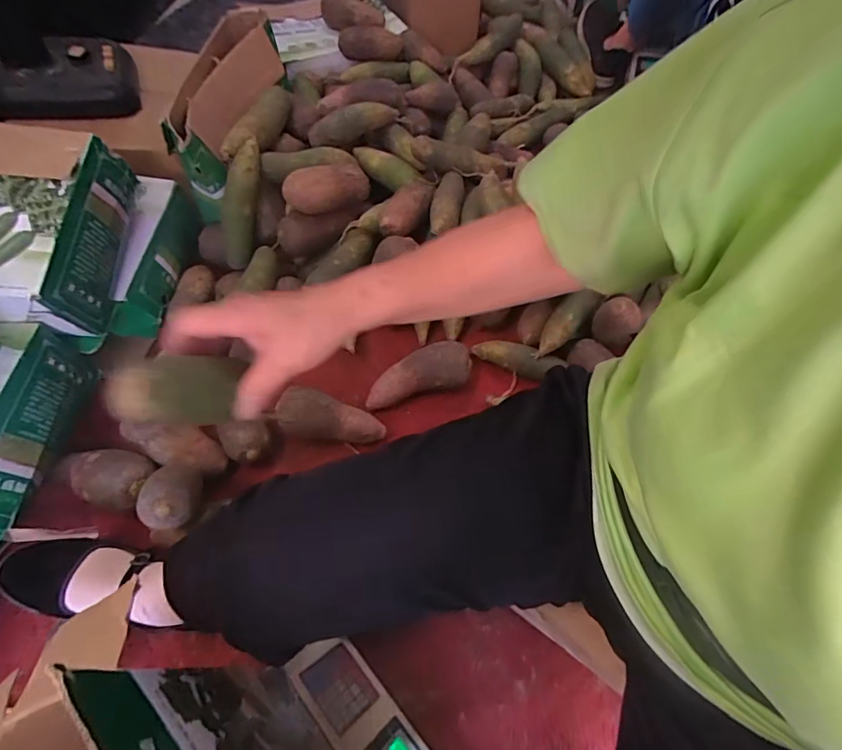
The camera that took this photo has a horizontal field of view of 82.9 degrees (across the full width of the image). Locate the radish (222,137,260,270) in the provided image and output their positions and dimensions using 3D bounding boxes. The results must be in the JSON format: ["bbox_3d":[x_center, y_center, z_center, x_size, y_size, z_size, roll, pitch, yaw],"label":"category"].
[{"bbox_3d":[-0.317,-0.300,0.835,0.051,0.041,0.221,13,102,5],"label":"radish"}]

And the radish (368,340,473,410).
[{"bbox_3d":[-0.006,0.003,0.792,0.178,0.066,0.072,-13,61,-9],"label":"radish"}]

